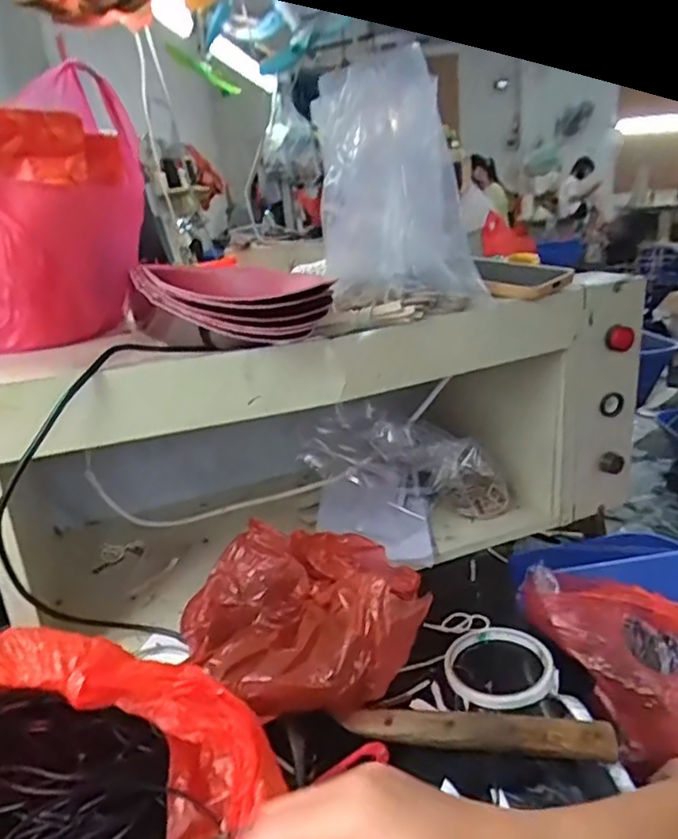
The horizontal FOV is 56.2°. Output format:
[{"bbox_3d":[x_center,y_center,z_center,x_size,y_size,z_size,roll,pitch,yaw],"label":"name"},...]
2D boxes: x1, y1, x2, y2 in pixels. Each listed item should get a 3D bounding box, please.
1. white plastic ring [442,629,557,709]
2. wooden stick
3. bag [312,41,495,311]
[{"bbox_3d":[0.131,0.204,0.528,0.086,0.015,0.082,-4,19,1],"label":"white plastic ring"},{"bbox_3d":[0.098,0.220,0.453,0.188,0.008,0.024,1,49,10],"label":"wooden stick"},{"bbox_3d":[0.057,-0.230,0.621,0.149,0.211,0.116,-3,19,4],"label":"bag"}]

